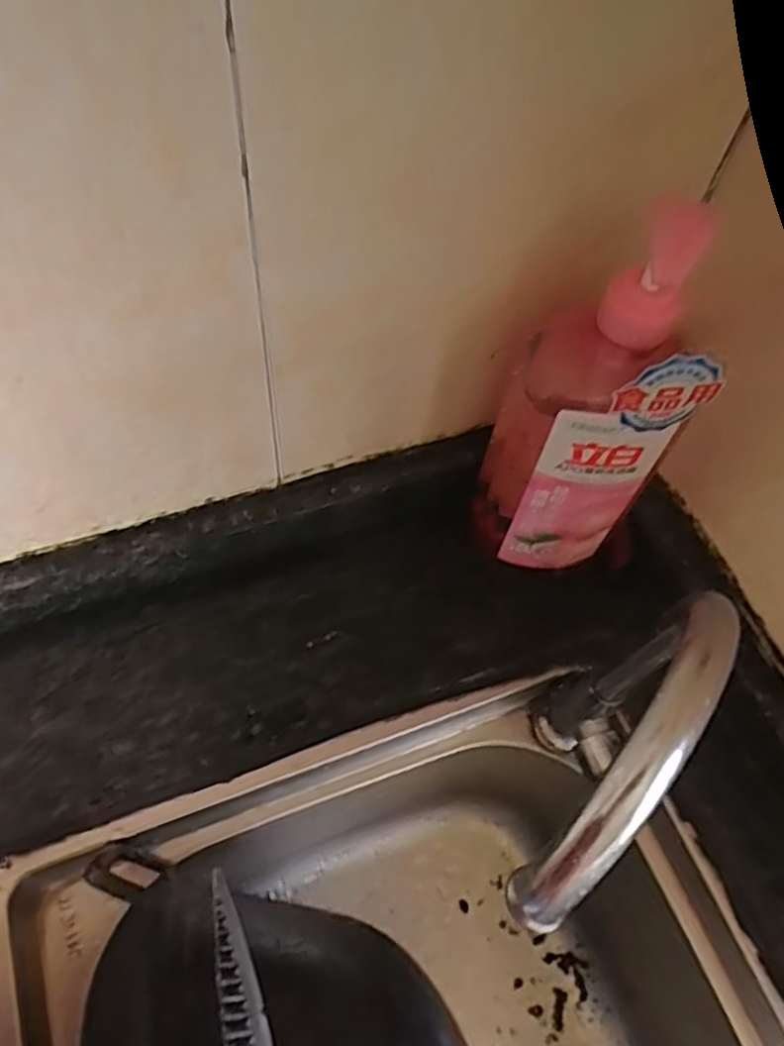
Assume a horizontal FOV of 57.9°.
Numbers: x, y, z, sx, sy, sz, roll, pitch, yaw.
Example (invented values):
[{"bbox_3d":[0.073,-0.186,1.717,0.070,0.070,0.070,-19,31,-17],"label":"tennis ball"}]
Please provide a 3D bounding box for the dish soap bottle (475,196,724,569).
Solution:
[{"bbox_3d":[0.106,-0.051,0.396,0.087,0.249,0.064,4,60,-2],"label":"dish soap bottle"}]

